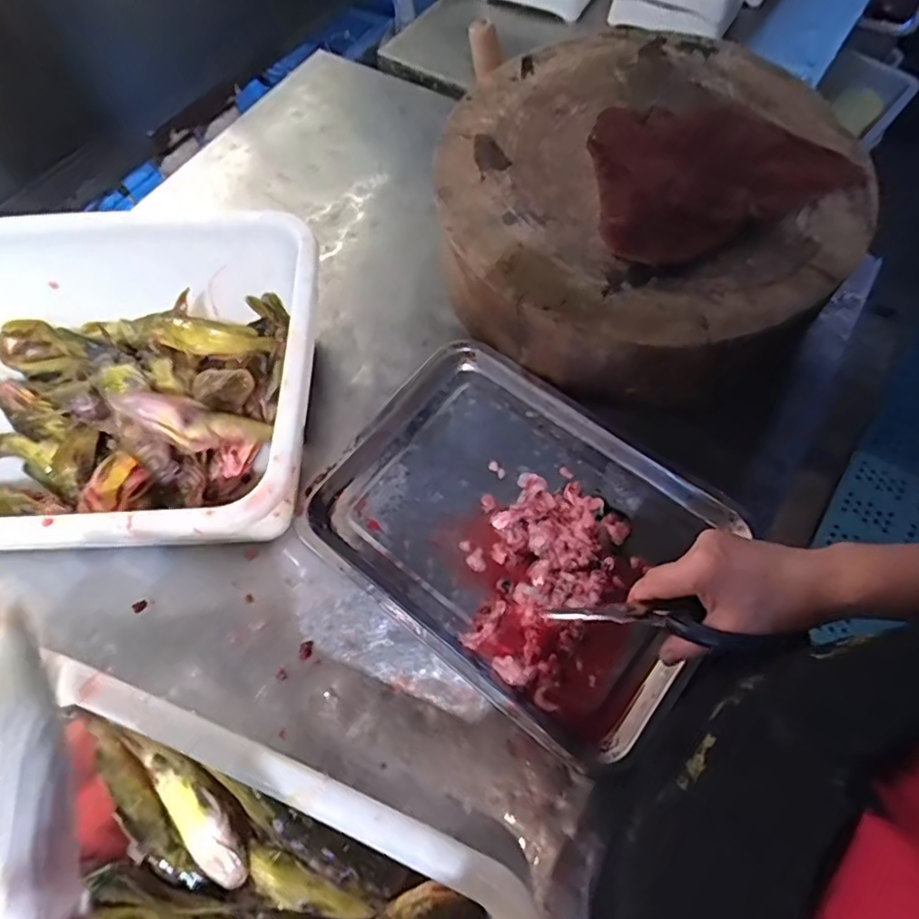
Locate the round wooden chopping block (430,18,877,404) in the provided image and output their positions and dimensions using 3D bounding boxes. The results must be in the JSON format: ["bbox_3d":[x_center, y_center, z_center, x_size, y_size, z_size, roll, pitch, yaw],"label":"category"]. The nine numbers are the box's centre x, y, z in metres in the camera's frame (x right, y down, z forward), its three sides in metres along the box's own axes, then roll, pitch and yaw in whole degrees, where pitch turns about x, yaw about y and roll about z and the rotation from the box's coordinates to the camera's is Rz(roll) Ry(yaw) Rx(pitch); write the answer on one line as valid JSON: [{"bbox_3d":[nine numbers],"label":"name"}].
[{"bbox_3d":[0.160,-0.230,0.571,0.364,0.154,0.325,30,68,16],"label":"round wooden chopping block"}]

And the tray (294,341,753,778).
[{"bbox_3d":[0.051,0.060,0.523,0.328,0.039,0.247,35,69,17],"label":"tray"}]

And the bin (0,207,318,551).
[{"bbox_3d":[-0.306,-0.062,0.530,0.375,0.136,0.298,4,63,4],"label":"bin"}]

